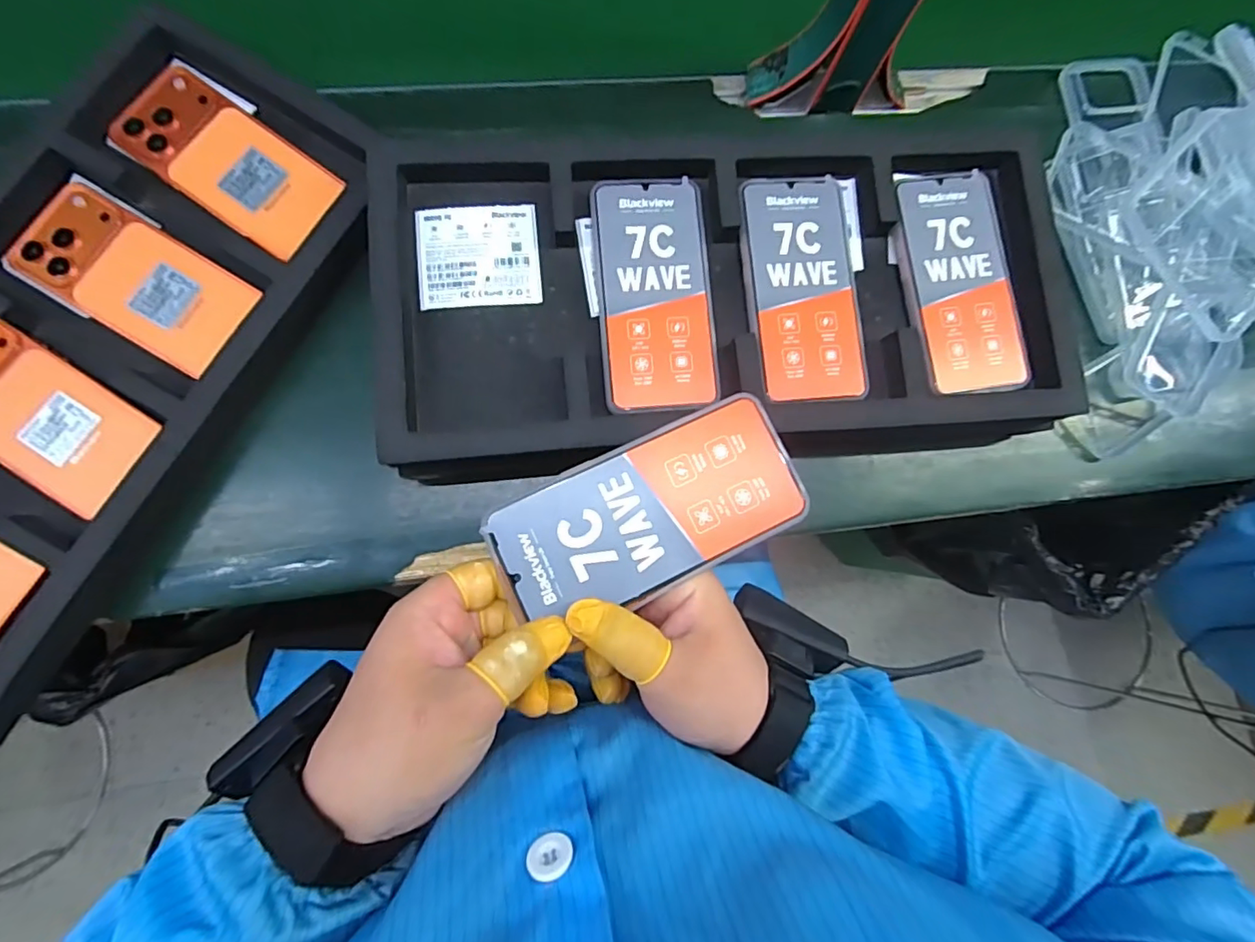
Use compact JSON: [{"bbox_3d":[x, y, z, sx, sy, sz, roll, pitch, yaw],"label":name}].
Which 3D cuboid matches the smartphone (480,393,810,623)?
[{"bbox_3d":[0.012,0.022,0.292,0.163,0.007,0.077,-22,87,-8],"label":"smartphone"}]

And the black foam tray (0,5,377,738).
[{"bbox_3d":[-0.374,-0.078,0.368,0.208,0.030,0.477,29,79,1],"label":"black foam tray"}]

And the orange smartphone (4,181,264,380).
[{"bbox_3d":[-0.340,-0.135,0.374,0.165,0.015,0.075,30,79,1],"label":"orange smartphone"}]

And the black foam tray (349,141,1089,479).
[{"bbox_3d":[0.074,-0.123,0.401,0.473,0.063,0.223,-4,81,-5],"label":"black foam tray"}]

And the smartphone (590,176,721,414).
[{"bbox_3d":[0.019,-0.122,0.378,0.078,0.005,0.161,-4,81,-5],"label":"smartphone"}]

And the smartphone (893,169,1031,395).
[{"bbox_3d":[0.242,-0.137,0.397,0.078,0.005,0.160,-10,81,-6],"label":"smartphone"}]

